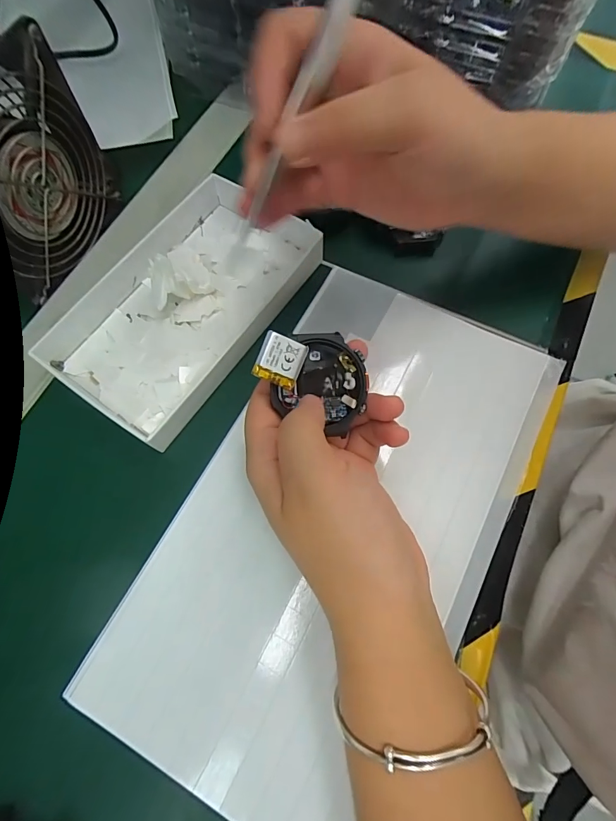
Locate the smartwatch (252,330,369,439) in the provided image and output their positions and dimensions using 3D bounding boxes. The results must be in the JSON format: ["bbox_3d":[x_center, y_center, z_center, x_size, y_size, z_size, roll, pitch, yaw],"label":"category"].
[{"bbox_3d":[0.003,-0.019,0.198,0.053,0.023,0.045,17,71,5],"label":"smartwatch"}]

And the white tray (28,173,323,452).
[{"bbox_3d":[-0.082,-0.076,0.263,0.116,0.024,0.176,33,75,12],"label":"white tray"}]

